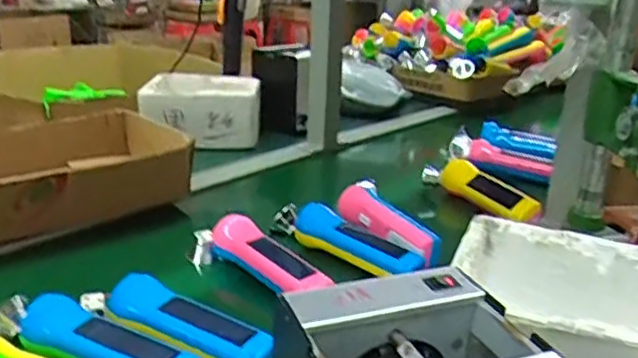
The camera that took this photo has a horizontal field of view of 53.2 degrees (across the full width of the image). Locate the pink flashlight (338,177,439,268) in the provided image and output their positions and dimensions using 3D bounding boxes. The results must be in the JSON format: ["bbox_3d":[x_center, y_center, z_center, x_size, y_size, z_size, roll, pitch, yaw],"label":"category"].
[{"bbox_3d":[0.086,0.046,0.792,0.057,0.040,0.169,-9,22,-29],"label":"pink flashlight"}]

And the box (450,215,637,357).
[{"bbox_3d":[0.210,0.122,0.542,0.186,0.098,0.187,7,22,12],"label":"box"}]

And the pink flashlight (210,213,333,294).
[{"bbox_3d":[-0.056,0.083,0.691,0.047,0.038,0.154,-17,27,-42],"label":"pink flashlight"}]

